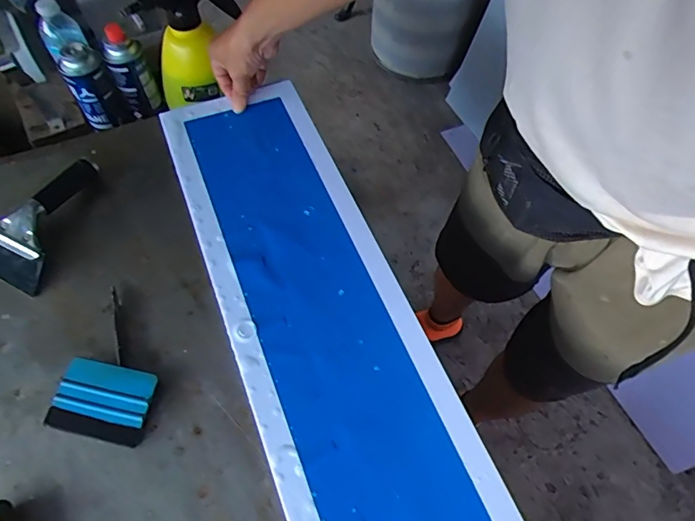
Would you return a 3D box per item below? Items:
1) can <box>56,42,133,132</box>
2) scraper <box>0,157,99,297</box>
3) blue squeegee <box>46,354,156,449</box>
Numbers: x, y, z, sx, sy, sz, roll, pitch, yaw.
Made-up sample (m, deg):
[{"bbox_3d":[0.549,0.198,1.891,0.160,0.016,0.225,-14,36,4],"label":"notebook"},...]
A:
[{"bbox_3d":[-0.427,-0.287,0.808,0.064,0.132,0.063,1,60,-2],"label":"can"},{"bbox_3d":[-0.371,-0.058,0.585,0.121,0.034,0.177,26,62,12],"label":"scraper"},{"bbox_3d":[-0.246,0.140,0.483,0.097,0.016,0.071,13,60,5],"label":"blue squeegee"}]

